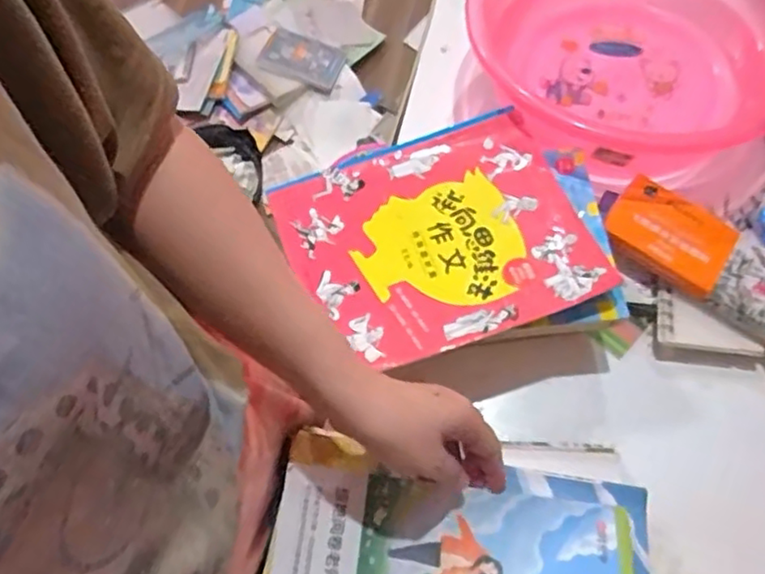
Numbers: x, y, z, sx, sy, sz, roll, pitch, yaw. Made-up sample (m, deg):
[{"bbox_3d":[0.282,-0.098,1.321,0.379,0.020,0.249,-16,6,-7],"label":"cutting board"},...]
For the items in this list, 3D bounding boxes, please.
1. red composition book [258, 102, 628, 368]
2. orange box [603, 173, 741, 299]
[{"bbox_3d":[0.048,-0.050,0.580,0.254,0.024,0.221,-20,65,-7],"label":"red composition book"},{"bbox_3d":[0.275,-0.051,0.613,0.112,0.027,0.082,33,70,17],"label":"orange box"}]

